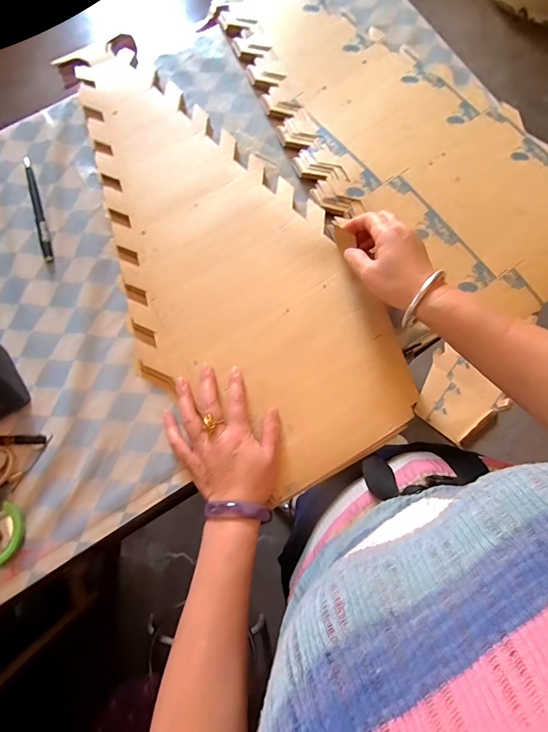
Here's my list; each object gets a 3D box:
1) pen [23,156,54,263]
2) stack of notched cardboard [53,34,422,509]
[{"bbox_3d":[-0.298,-0.200,0.493,0.014,0.010,0.151,-19,78,-3],"label":"pen"},{"bbox_3d":[-0.086,-0.149,0.477,0.254,0.019,0.612,-34,80,-6],"label":"stack of notched cardboard"}]

